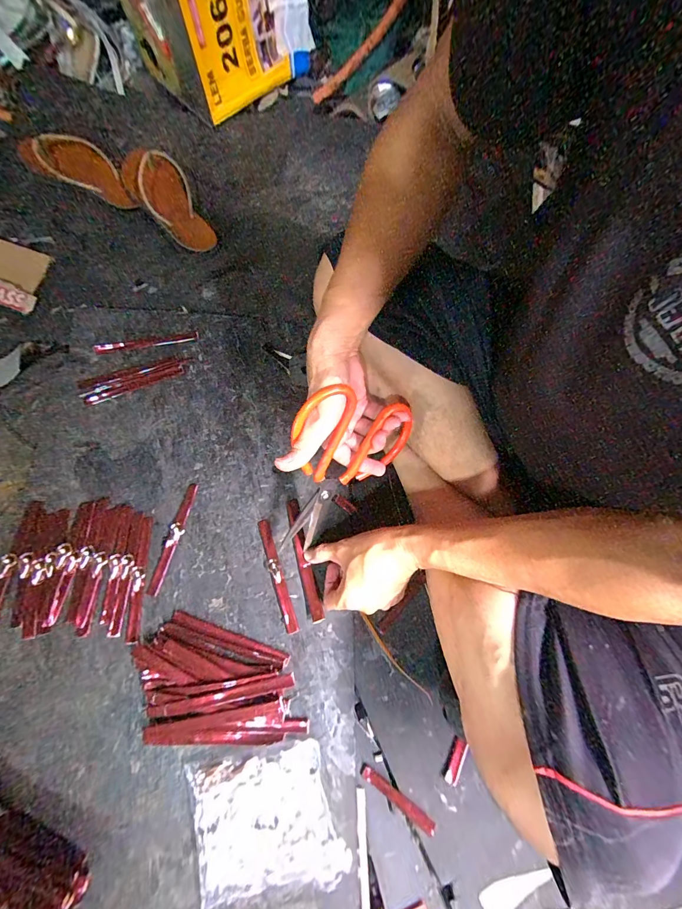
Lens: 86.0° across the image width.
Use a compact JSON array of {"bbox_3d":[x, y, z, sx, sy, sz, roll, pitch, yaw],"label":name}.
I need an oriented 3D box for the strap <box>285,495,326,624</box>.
[{"bbox_3d":[-0.047,0.131,0.464,0.017,0.013,0.151,-15,72,-6],"label":"strap"}]

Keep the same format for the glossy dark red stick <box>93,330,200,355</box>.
[{"bbox_3d":[-0.286,-0.166,0.539,0.143,0.006,0.017,-13,67,-6],"label":"glossy dark red stick"}]

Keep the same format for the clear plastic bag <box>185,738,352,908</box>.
[{"bbox_3d":[-0.077,0.370,0.372,0.143,0.019,0.112,-10,67,-5],"label":"clear plastic bag"}]

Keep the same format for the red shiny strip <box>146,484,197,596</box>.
[{"bbox_3d":[-0.214,0.104,0.464,0.019,0.011,0.139,16,67,6],"label":"red shiny strip"}]

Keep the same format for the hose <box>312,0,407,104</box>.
[{"bbox_3d":[0.095,-0.974,0.772,0.103,0.035,0.515,28,90,9],"label":"hose"}]

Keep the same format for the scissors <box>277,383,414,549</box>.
[{"bbox_3d":[-0.017,0.016,0.397,0.211,0.142,0.018,-50,44,10],"label":"scissors"}]

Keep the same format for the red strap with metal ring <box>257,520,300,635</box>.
[{"bbox_3d":[-0.081,0.150,0.457,0.018,0.004,0.139,-17,68,-8],"label":"red strap with metal ring"}]

